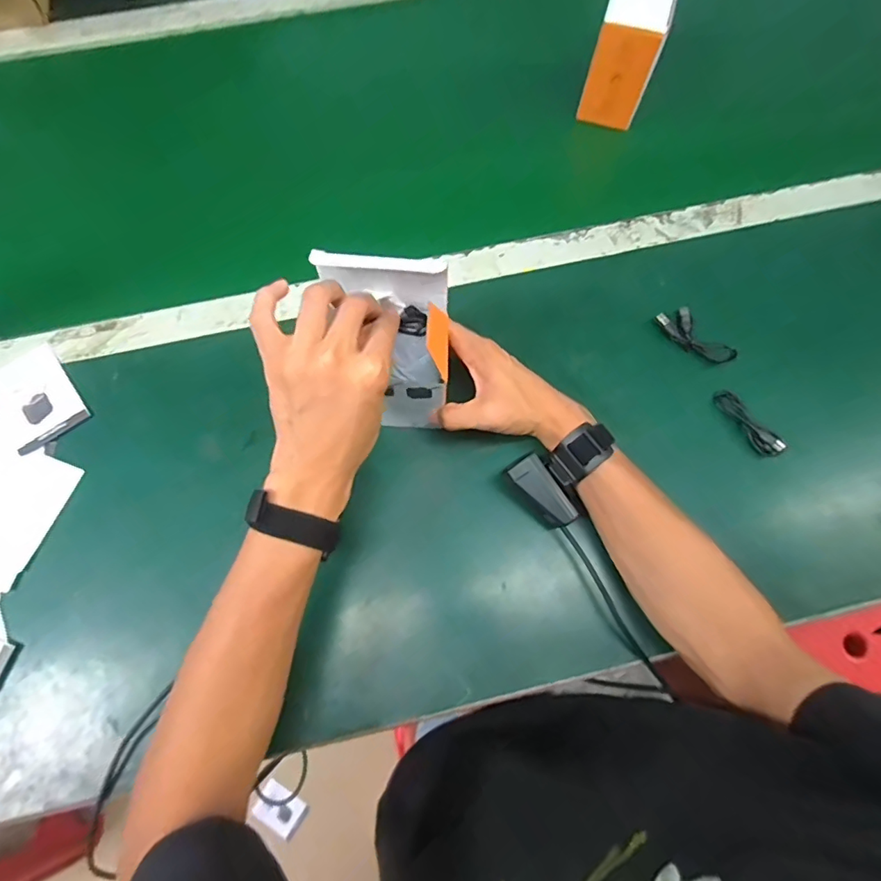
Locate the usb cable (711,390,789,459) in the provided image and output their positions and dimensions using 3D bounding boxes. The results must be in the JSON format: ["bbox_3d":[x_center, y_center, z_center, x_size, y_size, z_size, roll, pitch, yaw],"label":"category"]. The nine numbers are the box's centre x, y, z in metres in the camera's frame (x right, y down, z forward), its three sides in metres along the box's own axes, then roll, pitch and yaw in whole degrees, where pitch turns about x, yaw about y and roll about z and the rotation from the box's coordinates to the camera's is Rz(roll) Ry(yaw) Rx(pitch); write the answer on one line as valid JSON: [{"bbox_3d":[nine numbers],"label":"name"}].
[{"bbox_3d":[0.295,-0.017,0.499,0.020,0.021,0.078,-35,76,-9],"label":"usb cable"}]

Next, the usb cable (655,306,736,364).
[{"bbox_3d":[0.254,-0.104,0.515,0.033,0.015,0.077,-34,76,-9],"label":"usb cable"}]

